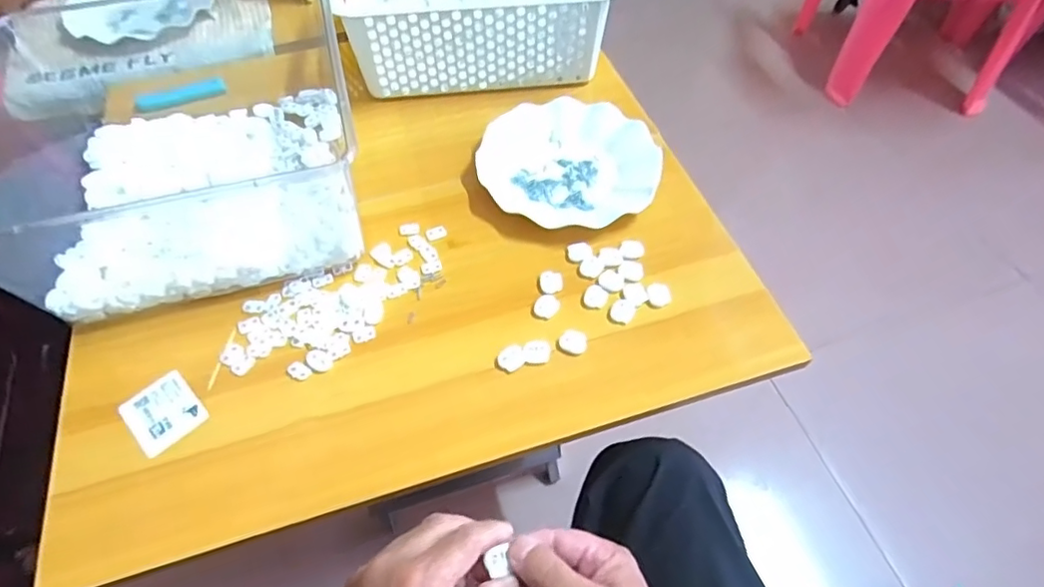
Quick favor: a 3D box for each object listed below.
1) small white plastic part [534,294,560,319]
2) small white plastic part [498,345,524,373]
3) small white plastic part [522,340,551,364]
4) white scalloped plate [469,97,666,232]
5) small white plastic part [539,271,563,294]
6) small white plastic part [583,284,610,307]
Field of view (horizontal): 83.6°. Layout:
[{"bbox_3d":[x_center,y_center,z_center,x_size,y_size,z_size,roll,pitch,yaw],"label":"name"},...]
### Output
[{"bbox_3d":[0.021,0.010,0.512,0.021,0.005,0.024,29,59,19],"label":"small white plastic part"},{"bbox_3d":[-0.008,0.054,0.486,0.022,0.007,0.020,0,55,0],"label":"small white plastic part"},{"bbox_3d":[0.012,0.050,0.494,0.023,0.008,0.018,-2,55,-1],"label":"small white plastic part"},{"bbox_3d":[0.048,-0.133,0.599,0.178,0.028,0.161,13,56,9],"label":"white scalloped plate"},{"bbox_3d":[0.027,-0.011,0.529,0.020,0.004,0.024,-4,55,-3],"label":"small white plastic part"},{"bbox_3d":[0.066,0.001,0.519,0.021,0.004,0.024,8,55,6],"label":"small white plastic part"}]

